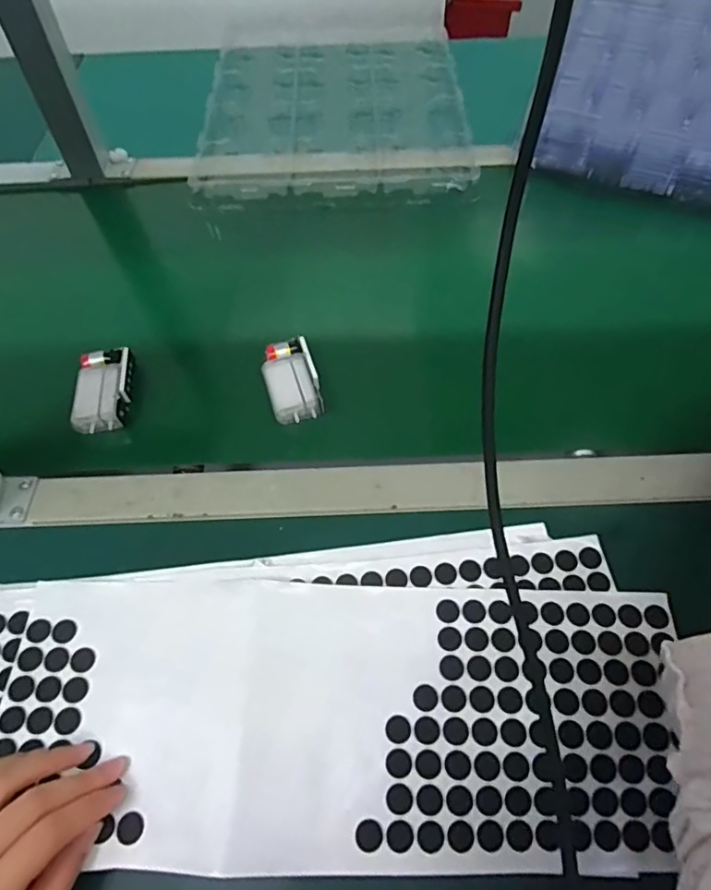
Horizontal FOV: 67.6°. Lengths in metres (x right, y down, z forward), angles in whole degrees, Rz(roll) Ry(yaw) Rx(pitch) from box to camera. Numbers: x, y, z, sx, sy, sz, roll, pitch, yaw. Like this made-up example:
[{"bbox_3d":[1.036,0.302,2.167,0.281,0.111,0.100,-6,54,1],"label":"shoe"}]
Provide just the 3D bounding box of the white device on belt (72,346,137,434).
[{"bbox_3d":[-0.213,-0.048,0.448,0.042,0.021,0.077,-4,60,-1],"label":"white device on belt"}]

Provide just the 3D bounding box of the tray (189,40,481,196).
[{"bbox_3d":[-0.025,-0.438,0.682,0.317,0.023,0.344,-1,60,1],"label":"tray"}]

